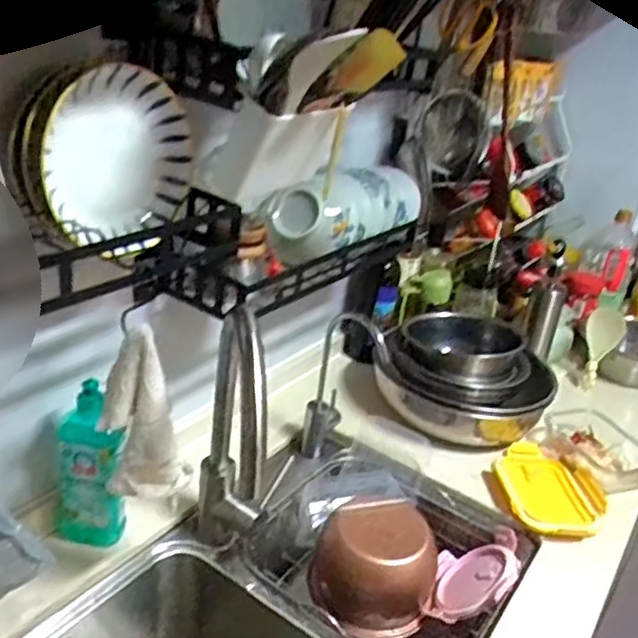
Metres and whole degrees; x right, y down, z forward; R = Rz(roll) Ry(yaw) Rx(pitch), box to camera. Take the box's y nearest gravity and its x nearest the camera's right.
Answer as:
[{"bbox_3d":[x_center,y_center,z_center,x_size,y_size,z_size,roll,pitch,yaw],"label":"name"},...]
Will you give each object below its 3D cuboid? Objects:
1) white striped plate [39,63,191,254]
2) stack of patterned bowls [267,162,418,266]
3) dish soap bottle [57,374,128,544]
[{"bbox_3d":[-0.189,-0.149,0.645,0.033,0.169,0.161,23,30,31],"label":"white striped plate"},{"bbox_3d":[0.046,-0.160,0.996,0.104,0.105,0.296,20,28,26],"label":"stack of patterned bowls"},{"bbox_3d":[-0.264,0.168,0.779,0.080,0.219,0.042,10,20,6],"label":"dish soap bottle"}]

